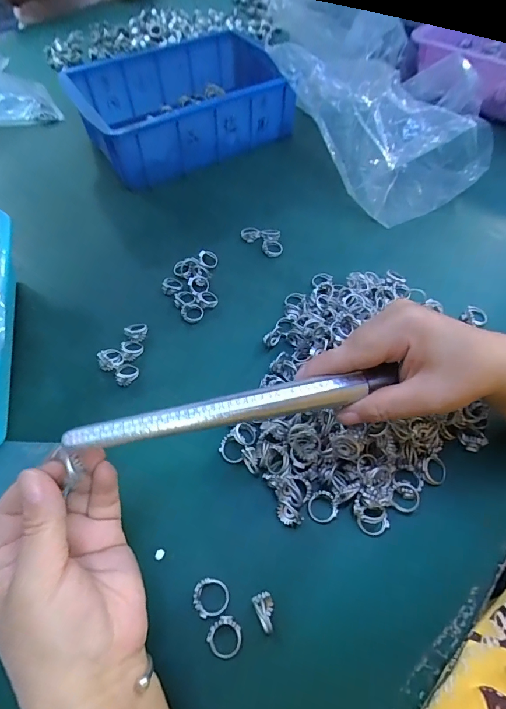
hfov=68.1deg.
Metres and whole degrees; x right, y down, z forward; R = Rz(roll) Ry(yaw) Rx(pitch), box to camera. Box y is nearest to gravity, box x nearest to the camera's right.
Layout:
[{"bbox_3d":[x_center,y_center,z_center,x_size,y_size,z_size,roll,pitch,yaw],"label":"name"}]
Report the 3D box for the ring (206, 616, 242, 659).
[{"bbox_3d":[-0.018,0.182,0.240,0.021,0.004,0.020,-1,57,1],"label":"ring"}]

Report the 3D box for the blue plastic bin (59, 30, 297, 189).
[{"bbox_3d":[-0.104,-0.376,0.567,0.292,0.092,0.213,-28,61,-15],"label":"blue plastic bin"}]

